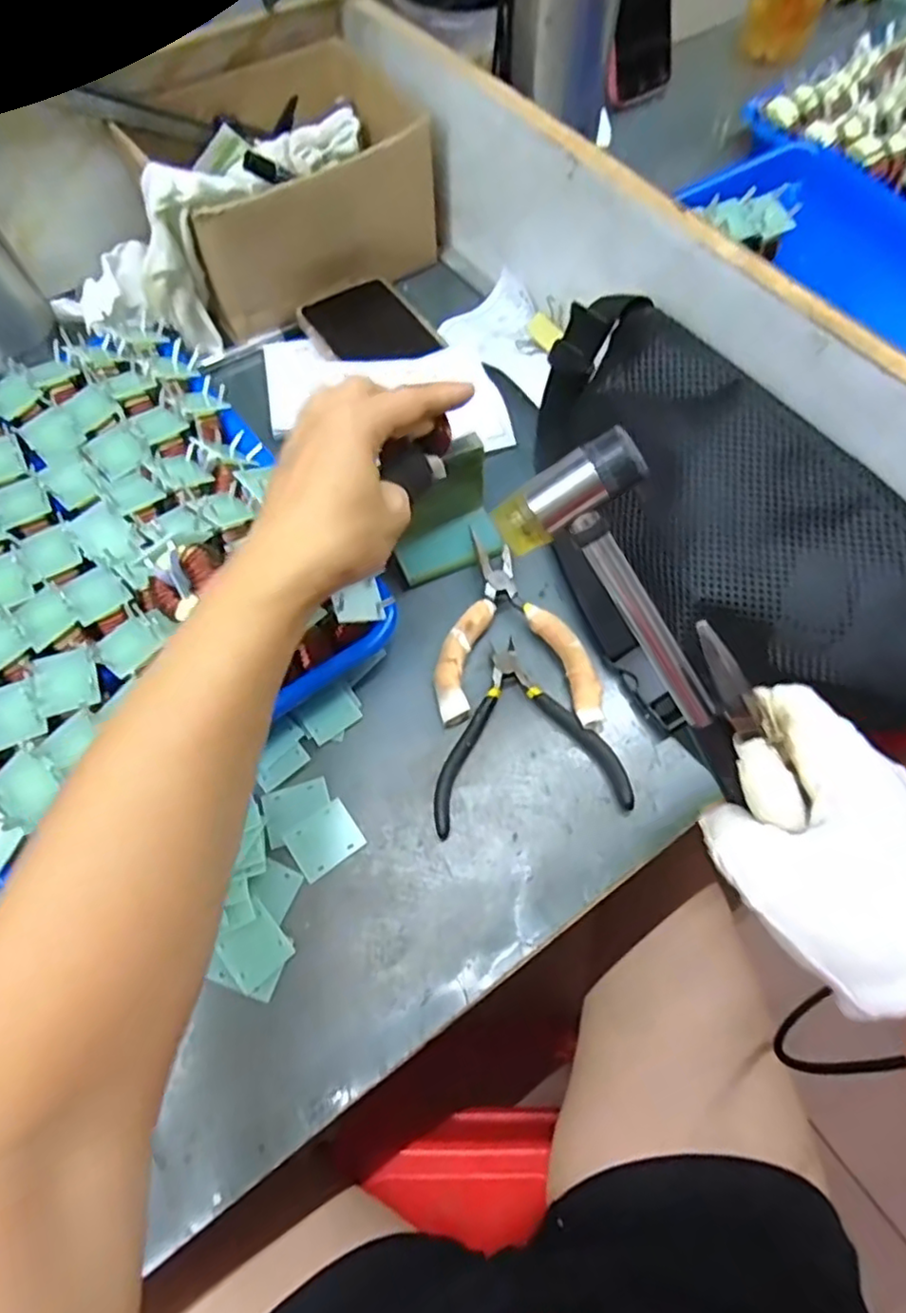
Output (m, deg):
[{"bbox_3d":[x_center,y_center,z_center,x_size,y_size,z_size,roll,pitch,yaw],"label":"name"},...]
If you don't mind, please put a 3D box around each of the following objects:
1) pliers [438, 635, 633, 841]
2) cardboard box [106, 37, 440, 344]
[{"bbox_3d":[0.037,0.039,0.356,0.104,0.011,0.101,-7,65,-3],"label":"pliers"},{"bbox_3d":[-0.125,-0.366,0.496,0.199,0.083,0.169,-33,69,-14],"label":"cardboard box"}]

